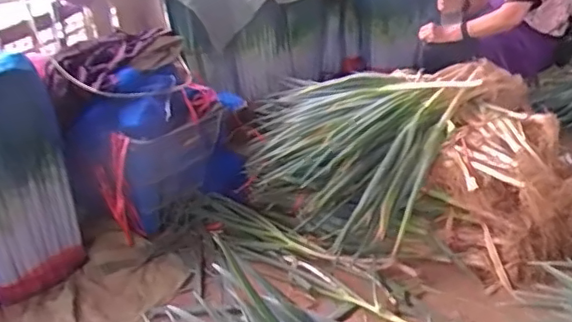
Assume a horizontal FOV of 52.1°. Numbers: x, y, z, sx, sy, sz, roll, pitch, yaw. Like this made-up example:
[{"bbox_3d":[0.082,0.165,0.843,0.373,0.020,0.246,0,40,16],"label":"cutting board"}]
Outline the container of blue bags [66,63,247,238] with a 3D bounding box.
[{"bbox_3d":[-0.314,-0.040,1.579,0.215,0.383,0.473,19,32,32],"label":"container of blue bags"}]

